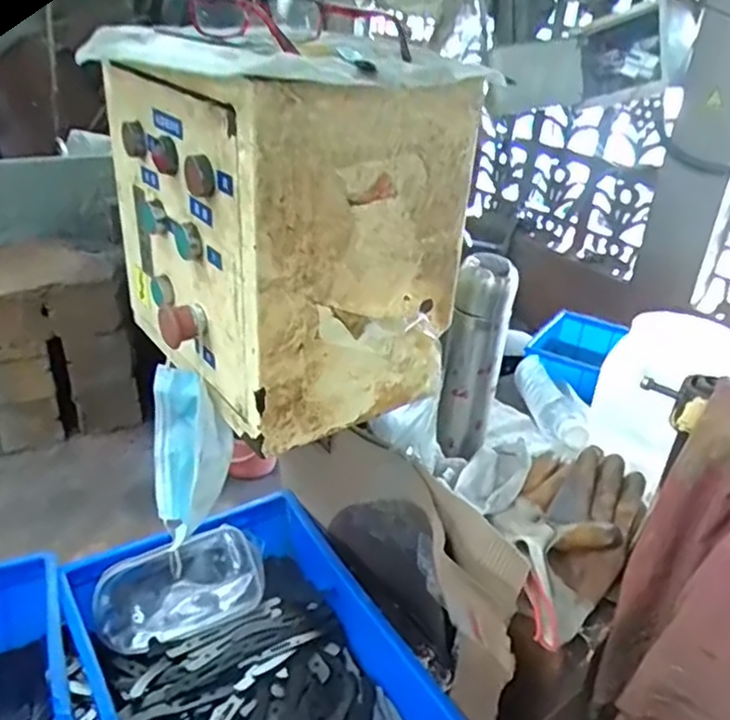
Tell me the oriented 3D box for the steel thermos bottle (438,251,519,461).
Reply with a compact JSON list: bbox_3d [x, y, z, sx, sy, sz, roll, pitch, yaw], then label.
[{"bbox_3d":[0.113,0.004,0.712,0.059,0.216,0.059,17,31,22],"label":"steel thermos bottle"}]

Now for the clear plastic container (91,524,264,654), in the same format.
[{"bbox_3d":[-0.224,0.278,0.812,0.196,0.028,0.106,-14,71,-15],"label":"clear plastic container"}]

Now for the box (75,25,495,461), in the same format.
[{"bbox_3d":[-0.082,-0.122,0.602,0.212,0.282,0.296,-18,35,-34],"label":"box"}]

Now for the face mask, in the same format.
[{"bbox_3d":[-0.161,0.086,0.621,0.067,0.153,0.082,-6,30,-17],"label":"face mask"}]

